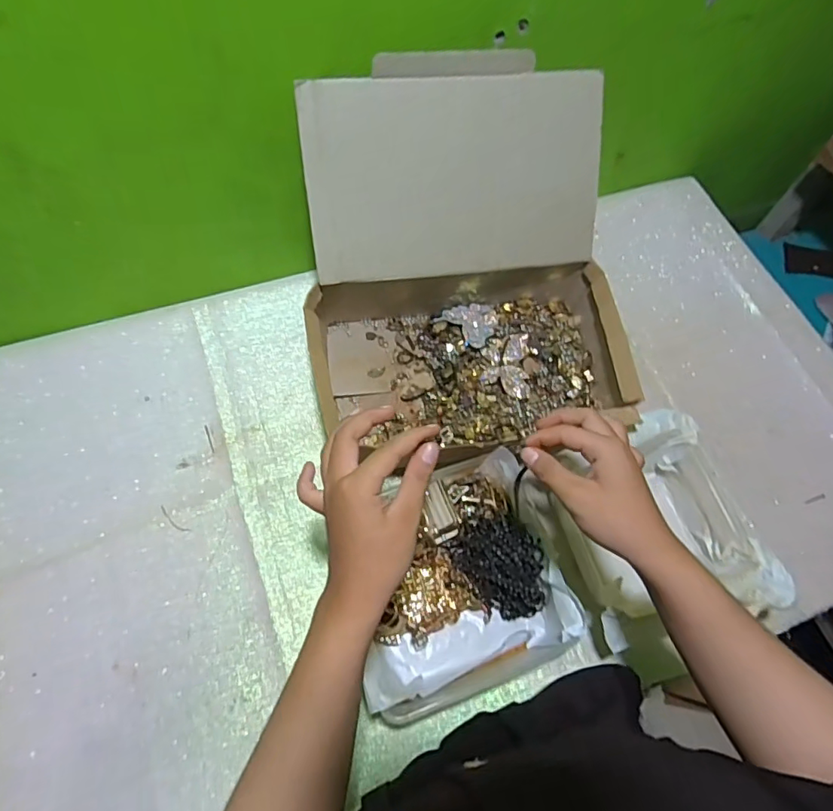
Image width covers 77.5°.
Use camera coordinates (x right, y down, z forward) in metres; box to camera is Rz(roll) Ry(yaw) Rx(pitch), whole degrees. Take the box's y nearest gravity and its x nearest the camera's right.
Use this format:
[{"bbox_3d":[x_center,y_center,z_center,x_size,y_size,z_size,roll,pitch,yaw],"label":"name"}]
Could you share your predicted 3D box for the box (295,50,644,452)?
[{"bbox_3d":[0.052,-0.137,0.547,0.323,0.254,0.305,-5,65,-6],"label":"box"}]

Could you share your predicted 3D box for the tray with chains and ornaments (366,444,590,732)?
[{"bbox_3d":[0.035,0.166,0.516,0.196,0.077,0.201,-14,66,-10],"label":"tray with chains and ornaments"}]

